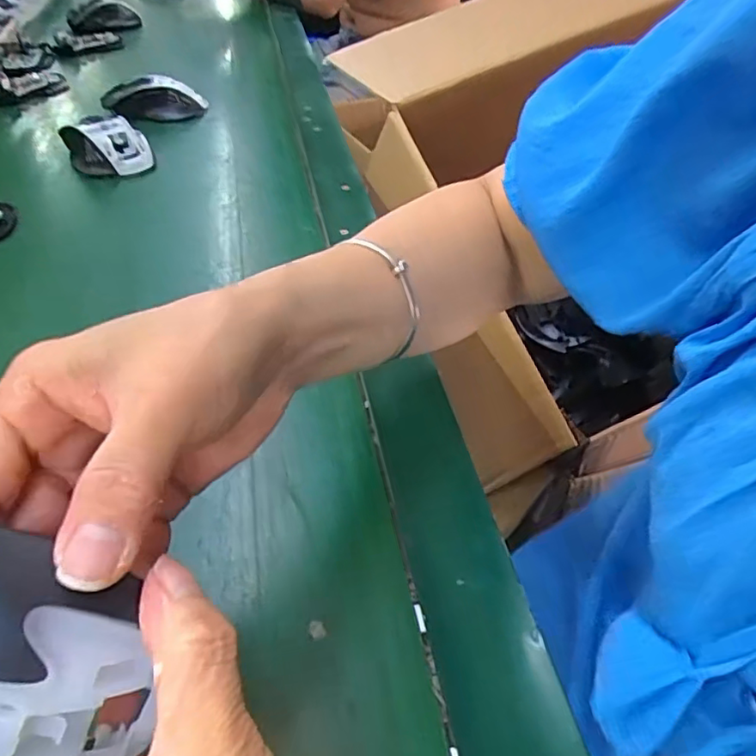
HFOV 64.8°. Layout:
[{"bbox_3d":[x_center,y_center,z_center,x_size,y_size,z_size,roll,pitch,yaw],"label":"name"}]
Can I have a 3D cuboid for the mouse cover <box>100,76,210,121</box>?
[{"bbox_3d":[-0.265,-0.332,0.715,0.117,0.056,0.039,-6,44,-10],"label":"mouse cover"}]

